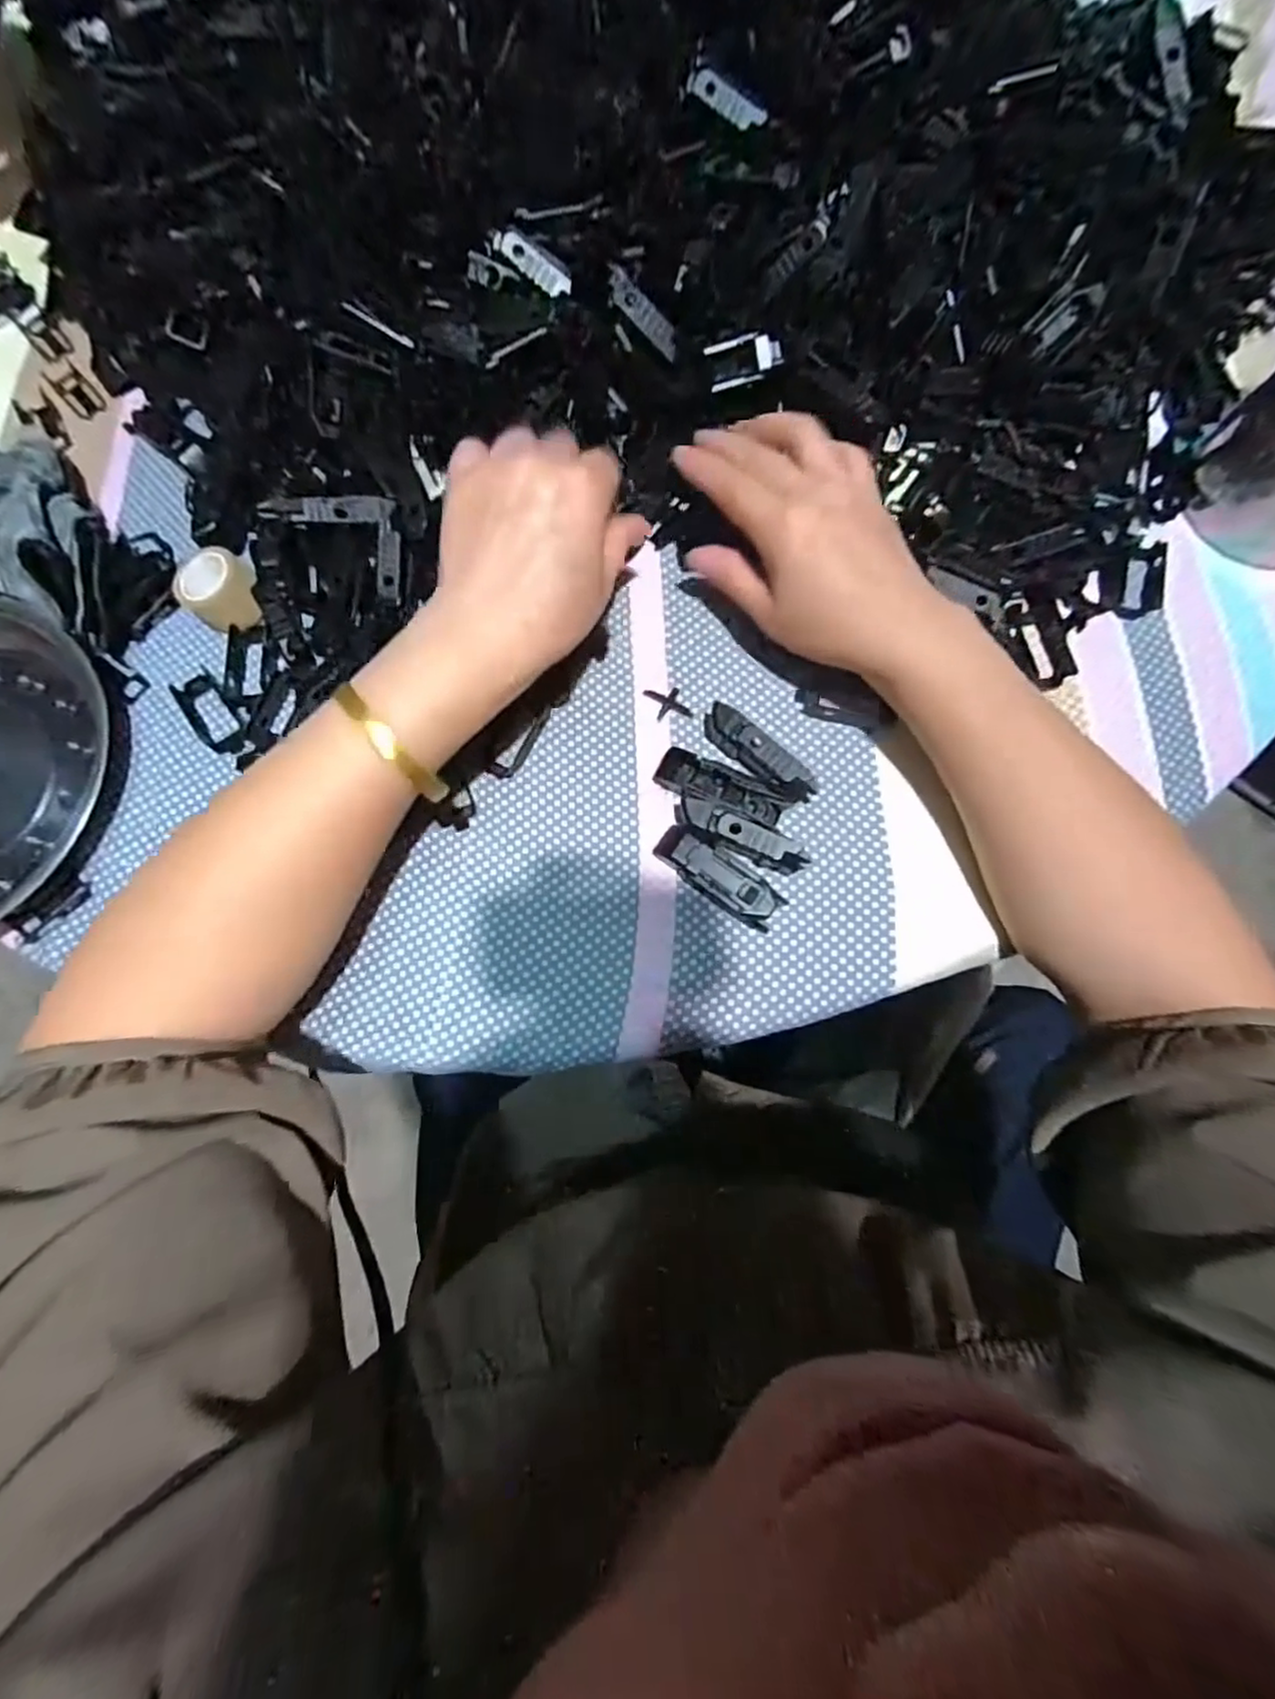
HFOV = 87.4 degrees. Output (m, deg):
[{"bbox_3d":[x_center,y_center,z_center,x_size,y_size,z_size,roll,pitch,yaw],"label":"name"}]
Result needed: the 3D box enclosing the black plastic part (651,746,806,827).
[{"bbox_3d":[0.043,-0.030,0.334,0.068,0.015,0.019,22,78,6],"label":"black plastic part"}]

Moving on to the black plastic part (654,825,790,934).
[{"bbox_3d":[0.039,0.013,0.324,0.066,0.015,0.025,29,79,8],"label":"black plastic part"}]

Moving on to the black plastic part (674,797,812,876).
[{"bbox_3d":[0.049,-0.006,0.324,0.066,0.022,0.017,27,78,7],"label":"black plastic part"}]

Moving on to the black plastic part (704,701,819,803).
[{"bbox_3d":[0.060,-0.047,0.333,0.065,0.023,0.015,42,81,10],"label":"black plastic part"}]

